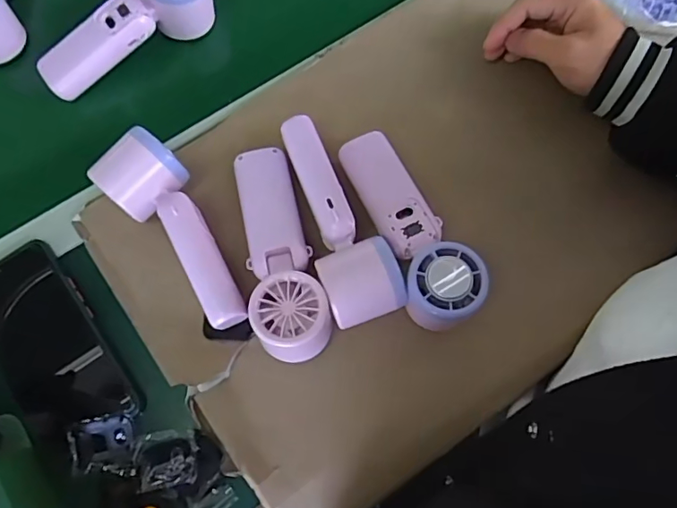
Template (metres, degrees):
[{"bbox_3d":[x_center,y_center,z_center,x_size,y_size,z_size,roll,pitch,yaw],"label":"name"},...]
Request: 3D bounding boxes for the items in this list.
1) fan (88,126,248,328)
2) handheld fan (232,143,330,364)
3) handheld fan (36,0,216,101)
[{"bbox_3d":[-0.117,-0.021,0.404,0.061,0.057,0.163,-41,81,-10],"label":"fan"},{"bbox_3d":[-0.048,-0.006,0.392,0.050,0.047,0.163,-14,77,-4],"label":"handheld fan"},{"bbox_3d":[-0.186,-0.200,0.455,0.163,0.049,0.049,-36,80,-9],"label":"handheld fan"}]

